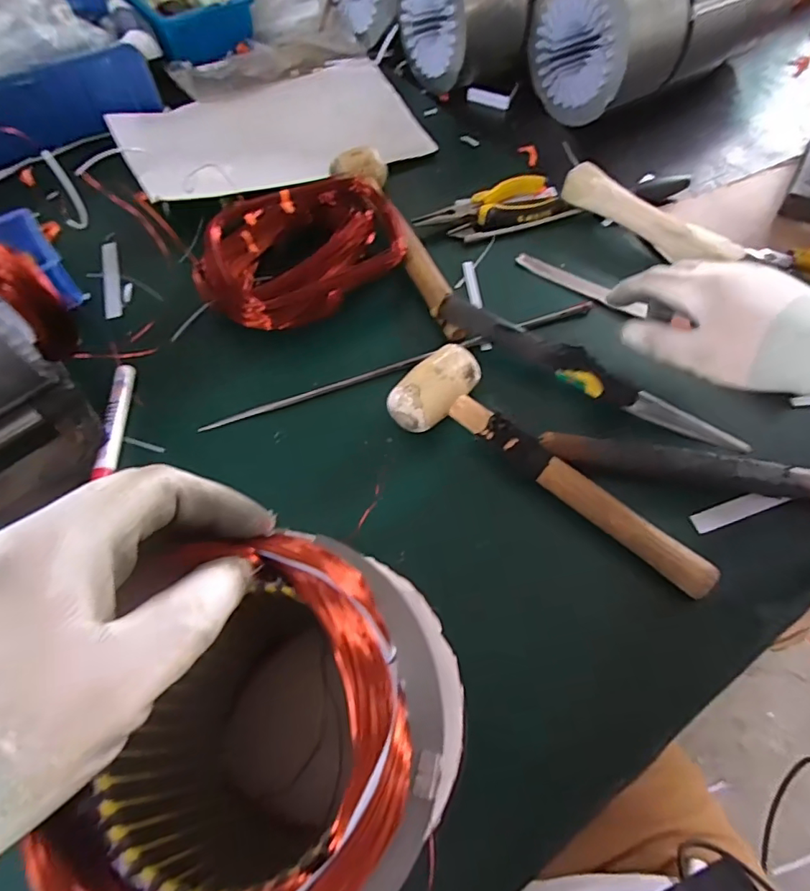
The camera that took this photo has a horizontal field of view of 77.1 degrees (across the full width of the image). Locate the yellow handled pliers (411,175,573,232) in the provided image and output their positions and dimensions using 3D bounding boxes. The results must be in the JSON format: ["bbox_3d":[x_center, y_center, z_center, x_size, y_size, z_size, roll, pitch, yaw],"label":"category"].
[{"bbox_3d":[0.090,-0.249,0.534,0.153,0.014,0.053,-19,63,-7],"label":"yellow handled pliers"}]

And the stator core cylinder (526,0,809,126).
[{"bbox_3d":[0.320,-0.520,0.615,0.301,0.149,0.144,-28,64,-12],"label":"stator core cylinder"}]

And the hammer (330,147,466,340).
[{"bbox_3d":[-0.011,-0.200,0.491,0.058,0.053,0.241,-19,63,-7],"label":"hammer"}]

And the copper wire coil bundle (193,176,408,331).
[{"bbox_3d":[-0.107,-0.189,0.490,0.191,0.061,0.129,-30,65,-13],"label":"copper wire coil bundle"}]

